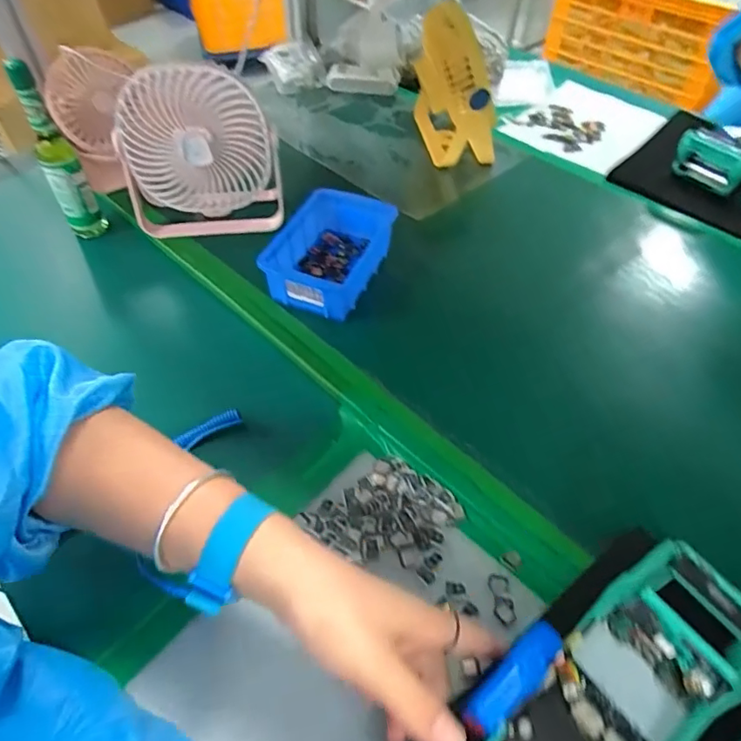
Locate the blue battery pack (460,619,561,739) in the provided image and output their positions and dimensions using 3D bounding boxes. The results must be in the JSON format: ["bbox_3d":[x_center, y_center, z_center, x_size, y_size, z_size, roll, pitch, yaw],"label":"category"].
[{"bbox_3d":[0.083,0.180,0.307,0.072,0.025,0.021,-37,63,-24],"label":"blue battery pack"}]

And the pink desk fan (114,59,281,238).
[{"bbox_3d":[-0.190,-0.240,0.570,0.169,0.178,0.065,-4,55,-4],"label":"pink desk fan"}]

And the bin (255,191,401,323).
[{"bbox_3d":[-0.039,-0.126,0.558,0.095,0.060,0.153,21,56,13],"label":"bin"}]

